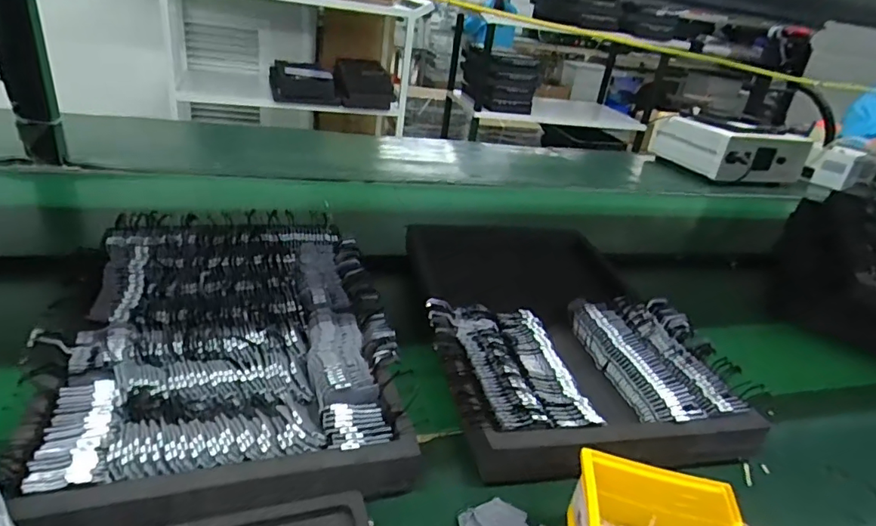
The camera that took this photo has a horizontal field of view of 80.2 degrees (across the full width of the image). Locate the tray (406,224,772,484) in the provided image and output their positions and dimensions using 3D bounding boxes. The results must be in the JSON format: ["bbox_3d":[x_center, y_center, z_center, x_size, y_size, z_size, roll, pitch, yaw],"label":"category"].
[{"bbox_3d":[0.129,0.070,0.640,0.301,0.081,0.420,0,29,-16],"label":"tray"}]

